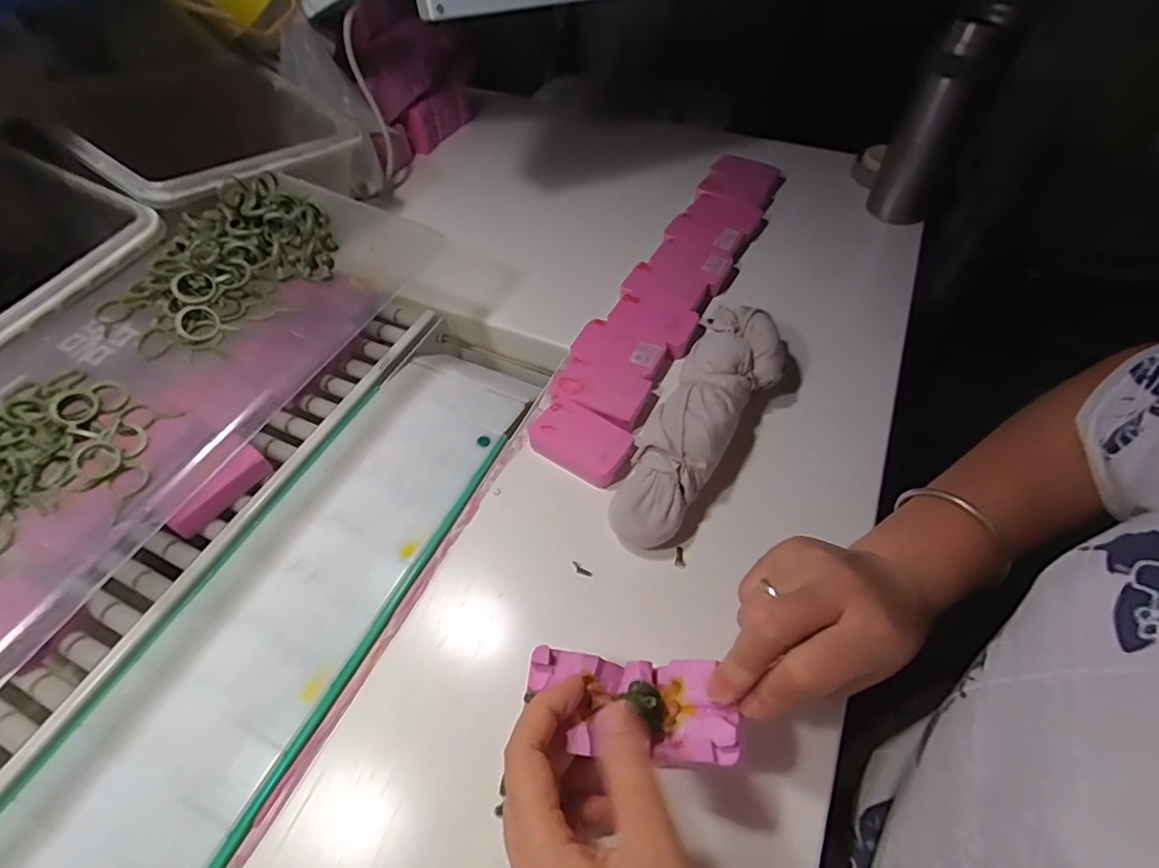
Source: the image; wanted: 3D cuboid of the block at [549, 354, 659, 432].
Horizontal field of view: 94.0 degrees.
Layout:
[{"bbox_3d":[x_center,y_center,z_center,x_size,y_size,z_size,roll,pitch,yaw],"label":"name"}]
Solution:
[{"bbox_3d":[0.015,-0.030,0.430,0.077,0.029,0.050,22,57,16],"label":"block"}]

